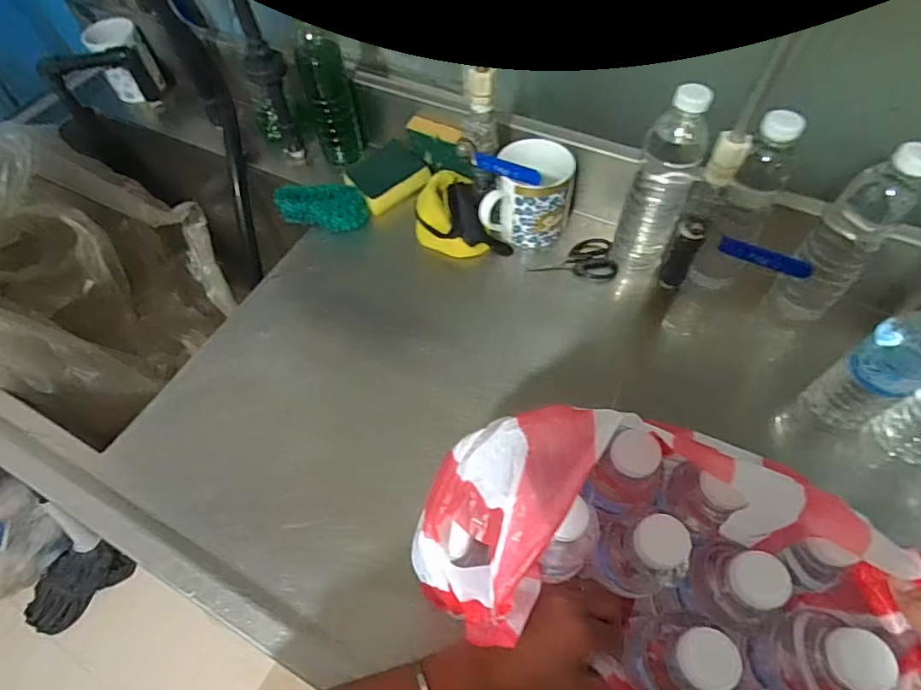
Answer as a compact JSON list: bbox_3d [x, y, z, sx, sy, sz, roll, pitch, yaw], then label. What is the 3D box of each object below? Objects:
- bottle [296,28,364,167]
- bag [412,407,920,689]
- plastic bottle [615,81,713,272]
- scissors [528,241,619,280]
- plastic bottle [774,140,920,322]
[{"bbox_3d":[-0.177,-0.332,0.717,0.065,0.173,0.036,-8,58,-3],"label":"bottle"},{"bbox_3d":[0.116,0.160,0.342,0.282,0.160,0.163,32,63,1],"label":"bag"},{"bbox_3d":[0.223,-0.167,0.576,0.067,0.221,0.078,22,61,15],"label":"plastic bottle"},{"bbox_3d":[0.141,-0.108,0.652,0.102,0.016,0.047,4,69,13],"label":"scissors"},{"bbox_3d":[0.378,-0.105,0.510,0.056,0.192,0.055,38,66,23],"label":"plastic bottle"}]

